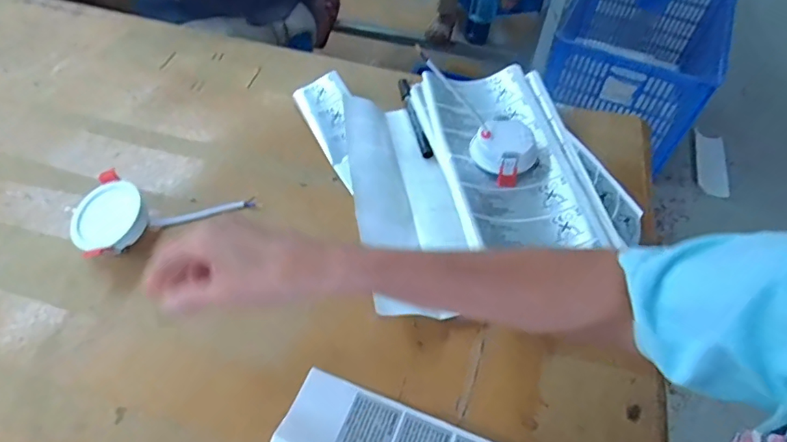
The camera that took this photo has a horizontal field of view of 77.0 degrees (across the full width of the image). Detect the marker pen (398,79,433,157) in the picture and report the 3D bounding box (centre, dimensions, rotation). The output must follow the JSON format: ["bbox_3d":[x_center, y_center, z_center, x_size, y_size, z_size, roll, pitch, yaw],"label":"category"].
[{"bbox_3d":[0.024,-0.130,0.604,0.012,0.014,0.140,-17,54,3],"label":"marker pen"}]

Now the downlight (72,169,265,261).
[{"bbox_3d":[-0.232,-0.020,0.492,0.163,0.042,0.082,-28,58,-24],"label":"downlight"}]

